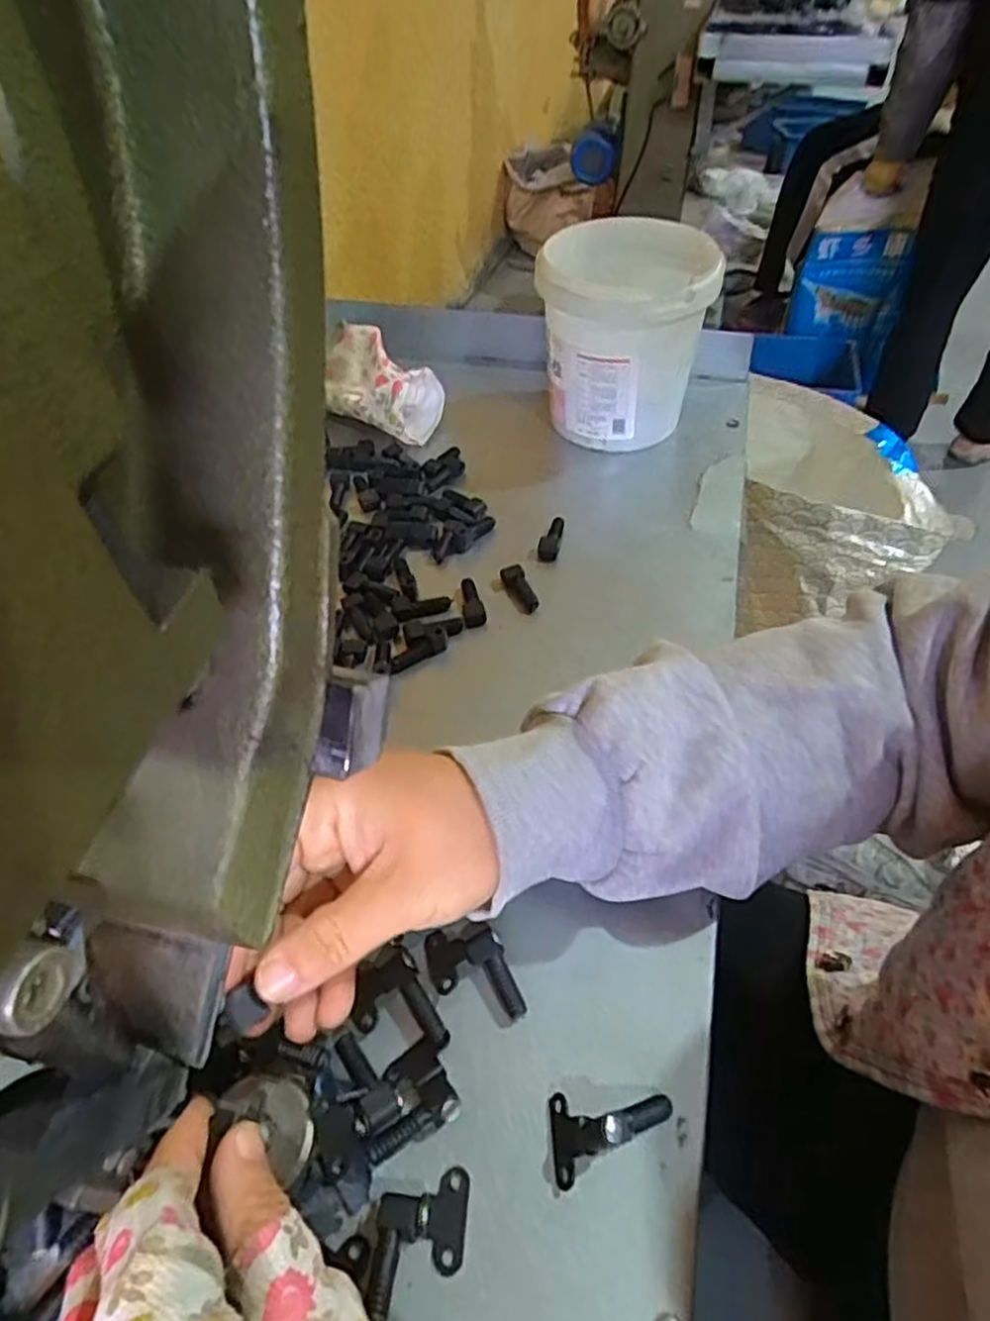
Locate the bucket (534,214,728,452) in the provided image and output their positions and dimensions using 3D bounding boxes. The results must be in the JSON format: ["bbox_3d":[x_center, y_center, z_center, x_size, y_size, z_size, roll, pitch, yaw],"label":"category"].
[{"bbox_3d":[0.093,-0.242,0.542,0.122,0.125,0.131,-1,49,1],"label":"bucket"}]

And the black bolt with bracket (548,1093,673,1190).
[{"bbox_3d":[0.043,0.170,0.256,0.045,0.022,0.027,-2,49,0],"label":"black bolt with bracket"}]

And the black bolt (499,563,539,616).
[{"bbox_3d":[0.015,-0.045,0.449,0.015,0.009,0.037,-16,50,-12],"label":"black bolt"}]

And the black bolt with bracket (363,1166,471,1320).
[{"bbox_3d":[-0.025,0.194,0.241,0.030,0.013,0.039,1,49,3],"label":"black bolt with bracket"}]

